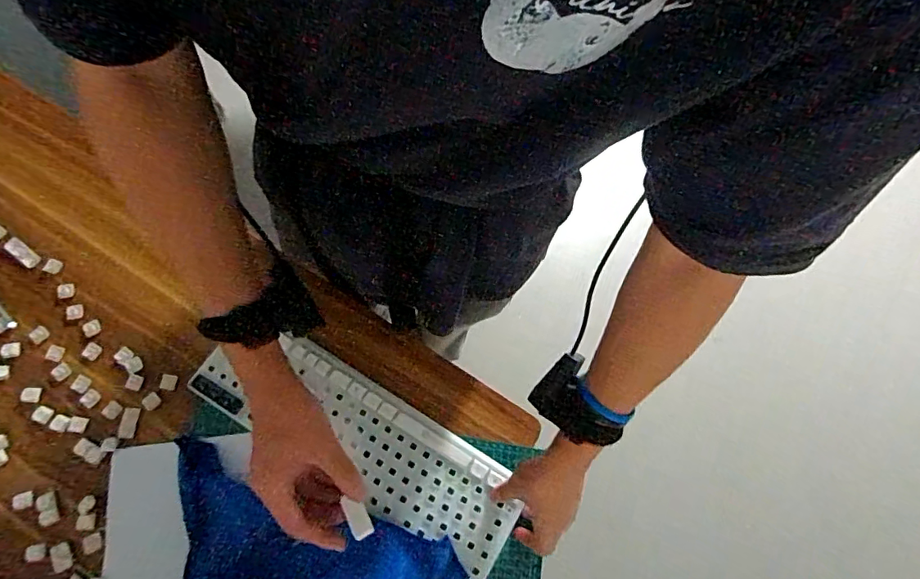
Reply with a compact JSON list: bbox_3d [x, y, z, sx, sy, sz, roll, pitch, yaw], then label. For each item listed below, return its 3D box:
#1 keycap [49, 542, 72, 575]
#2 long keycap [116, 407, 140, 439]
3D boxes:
[{"bbox_3d":[-0.445,0.299,0.551,0.019,0.005,0.030,-20,75,-12],"label":"keycap"},{"bbox_3d":[-0.402,0.161,0.598,0.020,0.004,0.036,4,71,-4],"label":"long keycap"}]

